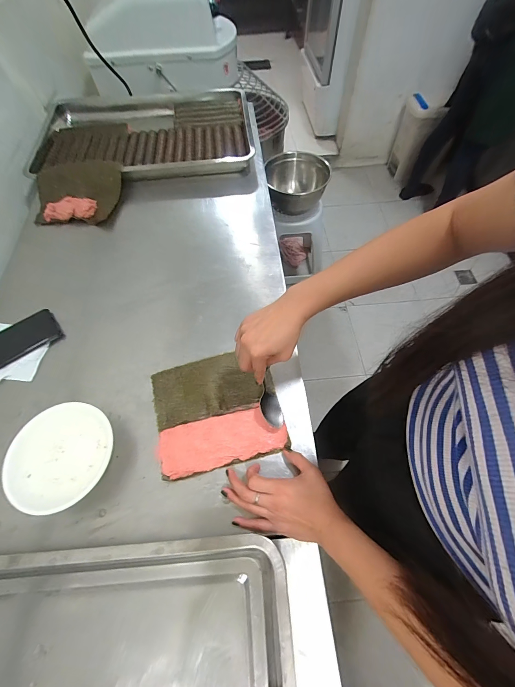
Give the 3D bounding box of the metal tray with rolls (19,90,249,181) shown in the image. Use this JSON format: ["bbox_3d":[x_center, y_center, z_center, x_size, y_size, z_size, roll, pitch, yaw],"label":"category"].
[{"bbox_3d":[-0.327,-0.614,0.836,0.596,0.052,0.423,-5,63,-3],"label":"metal tray with rolls"}]

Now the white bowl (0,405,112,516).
[{"bbox_3d":[-0.286,0.163,0.427,0.133,0.049,0.146,0,63,-1],"label":"white bowl"}]

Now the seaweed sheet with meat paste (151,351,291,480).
[{"bbox_3d":[-0.068,0.103,0.474,0.195,0.008,0.181,-14,60,-5],"label":"seaweed sheet with meat paste"}]

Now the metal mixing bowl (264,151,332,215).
[{"bbox_3d":[0.161,-0.661,1.220,0.255,0.134,0.263,1,62,2],"label":"metal mixing bowl"}]

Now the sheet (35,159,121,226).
[{"bbox_3d":[-0.443,-0.380,0.708,0.201,0.054,0.170,-1,63,-1],"label":"sheet"}]

